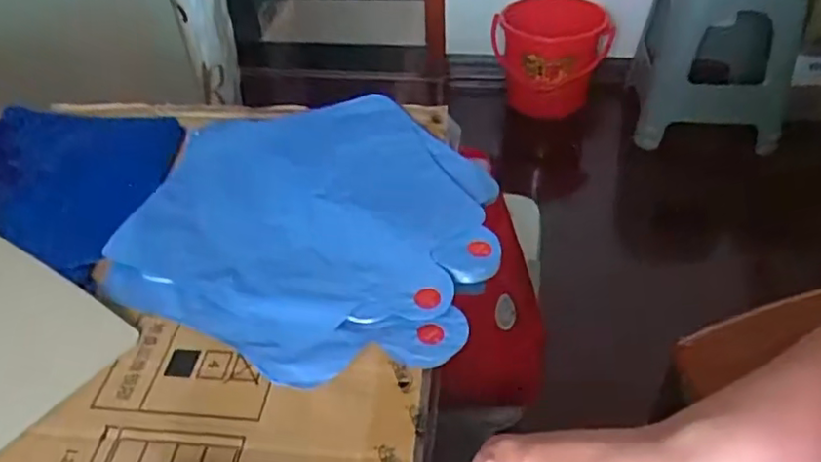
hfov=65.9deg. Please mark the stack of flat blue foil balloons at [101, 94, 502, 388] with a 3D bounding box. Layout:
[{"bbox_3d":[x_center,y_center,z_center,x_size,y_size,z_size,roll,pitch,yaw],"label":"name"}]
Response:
[{"bbox_3d":[-0.065,-0.016,0.431,0.235,0.010,0.257,3,42,8],"label":"stack of flat blue foil balloons"}]

